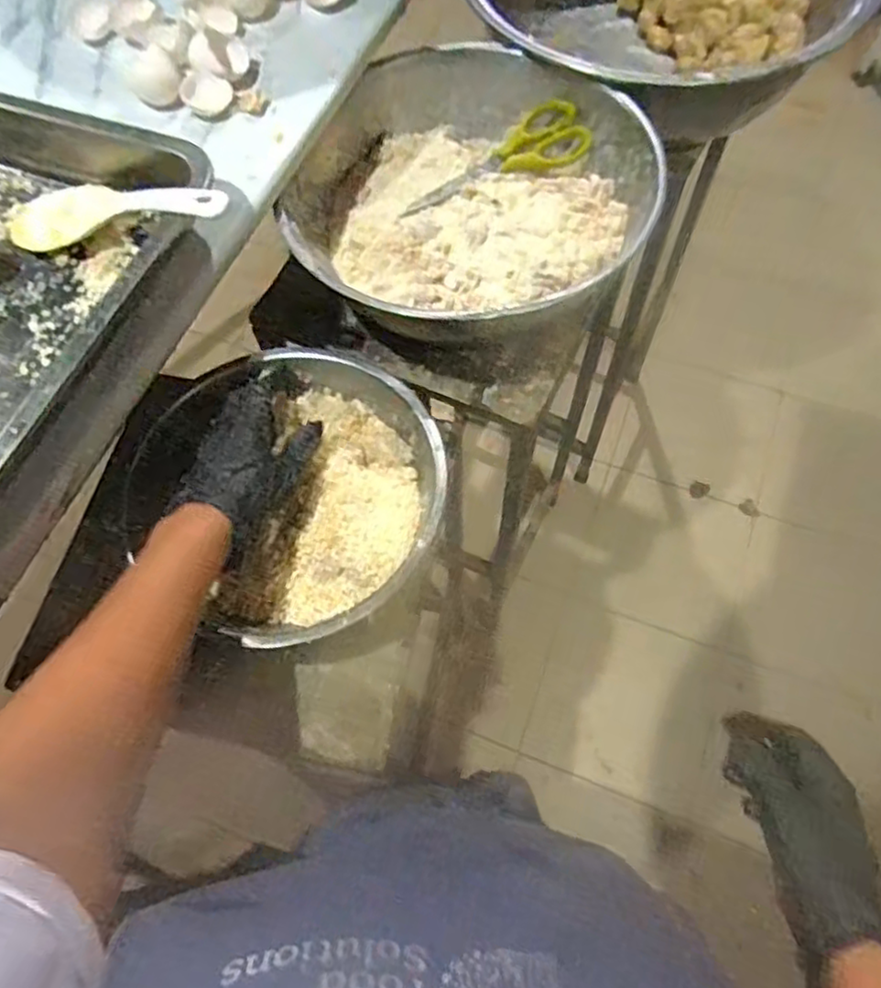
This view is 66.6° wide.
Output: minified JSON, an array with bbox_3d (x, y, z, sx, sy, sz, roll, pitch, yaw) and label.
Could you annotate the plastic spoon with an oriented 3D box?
[{"bbox_3d":[-0.230,-0.199,0.474,0.187,0.019,0.065,6,65,25],"label":"plastic spoon"}]

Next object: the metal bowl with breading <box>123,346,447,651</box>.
[{"bbox_3d":[-0.114,-0.007,0.524,0.239,0.058,0.219,-1,66,2],"label":"metal bowl with breading"}]

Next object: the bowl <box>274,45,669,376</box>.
[{"bbox_3d":[0.032,-0.266,0.612,0.293,0.110,0.279,-1,66,2],"label":"bowl"}]

